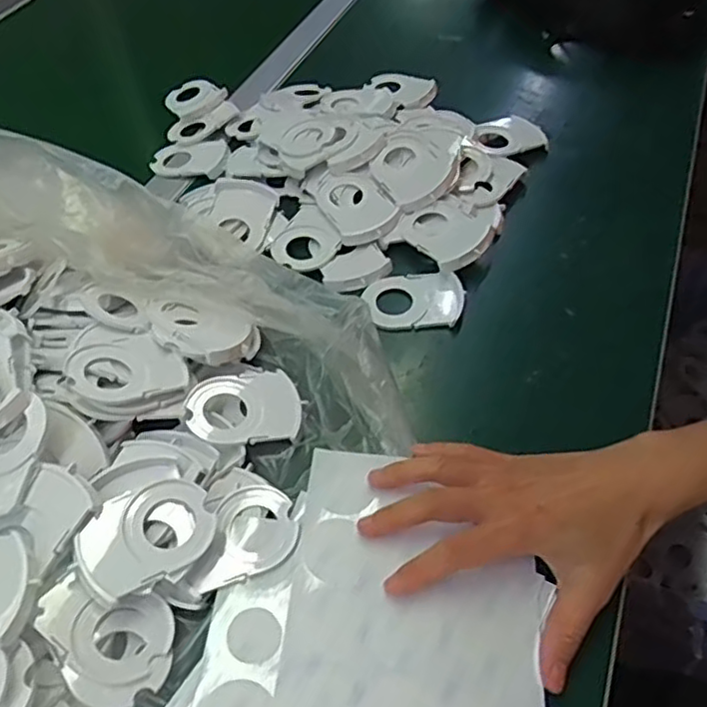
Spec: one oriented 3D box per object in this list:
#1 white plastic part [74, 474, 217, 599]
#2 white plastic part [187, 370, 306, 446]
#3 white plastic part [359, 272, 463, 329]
[{"bbox_3d":[-0.120,0.106,0.385,0.075,0.006,0.052,-30,71,-28],"label":"white plastic part"},{"bbox_3d":[-0.074,0.035,0.454,0.075,0.013,0.059,-13,51,-7],"label":"white plastic part"},{"bbox_3d":[0.050,-0.043,0.532,0.079,0.011,0.057,-3,51,1],"label":"white plastic part"}]

